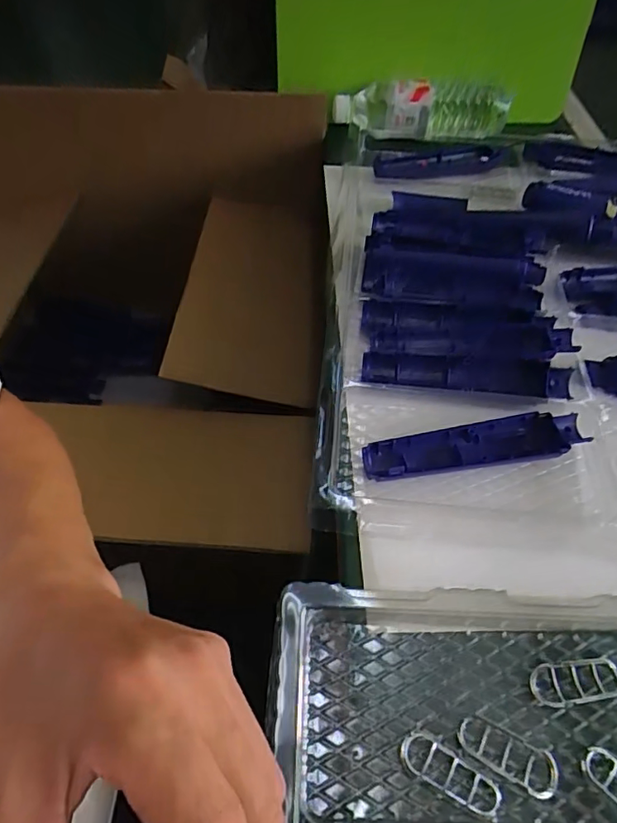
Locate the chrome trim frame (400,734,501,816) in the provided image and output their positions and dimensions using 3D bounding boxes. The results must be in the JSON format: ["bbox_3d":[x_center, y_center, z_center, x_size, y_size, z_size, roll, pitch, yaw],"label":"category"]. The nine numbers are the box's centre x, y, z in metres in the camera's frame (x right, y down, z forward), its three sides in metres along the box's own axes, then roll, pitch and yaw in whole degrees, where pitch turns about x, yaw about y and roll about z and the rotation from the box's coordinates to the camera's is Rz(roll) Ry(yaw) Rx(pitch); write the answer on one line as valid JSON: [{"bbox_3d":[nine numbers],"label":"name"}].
[{"bbox_3d":[0.075,0.193,0.278,0.054,0.009,0.019,26,56,17],"label":"chrome trim frame"}]

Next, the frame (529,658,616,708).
[{"bbox_3d":[0.157,0.158,0.304,0.055,0.007,0.022,-4,53,-5],"label":"frame"}]

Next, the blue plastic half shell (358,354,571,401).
[{"bbox_3d":[0.130,-0.032,0.434,0.169,0.018,0.030,7,53,4],"label":"blue plastic half shell"}]

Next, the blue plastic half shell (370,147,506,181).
[{"bbox_3d":[0.166,-0.320,0.665,0.181,0.018,0.053,-8,54,-8],"label":"blue plastic half shell"}]

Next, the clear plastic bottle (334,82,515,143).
[{"bbox_3d":[0.156,-0.416,0.716,0.237,0.063,0.074,9,53,5],"label":"clear plastic bottle"}]

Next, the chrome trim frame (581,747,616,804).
[{"bbox_3d":[0.163,0.197,0.277,0.035,0.007,0.020,35,59,22],"label":"chrome trim frame"}]

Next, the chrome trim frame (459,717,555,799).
[{"bbox_3d":[0.108,0.186,0.282,0.051,0.009,0.022,24,56,15],"label":"chrome trim frame"}]

